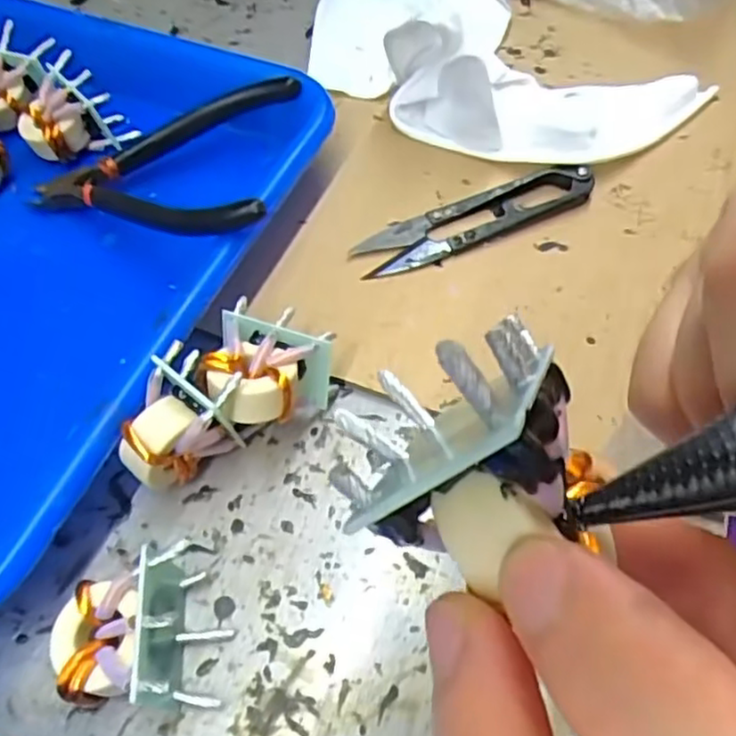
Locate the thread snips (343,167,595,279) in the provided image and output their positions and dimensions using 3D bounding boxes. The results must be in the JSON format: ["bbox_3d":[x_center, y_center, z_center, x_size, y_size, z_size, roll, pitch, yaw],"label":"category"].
[{"bbox_3d":[0.044,-0.060,0.278,0.102,0.011,0.024,-18,59,-12],"label":"thread snips"}]

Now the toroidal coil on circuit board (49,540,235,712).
[{"bbox_3d":[-0.061,0.067,0.188,0.042,0.026,0.044,4,57,2],"label":"toroidal coil on circuit board"}]

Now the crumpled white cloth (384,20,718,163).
[{"bbox_3d":[0.082,-0.120,0.293,0.145,0.049,0.065,3,57,1],"label":"crumpled white cloth"}]

